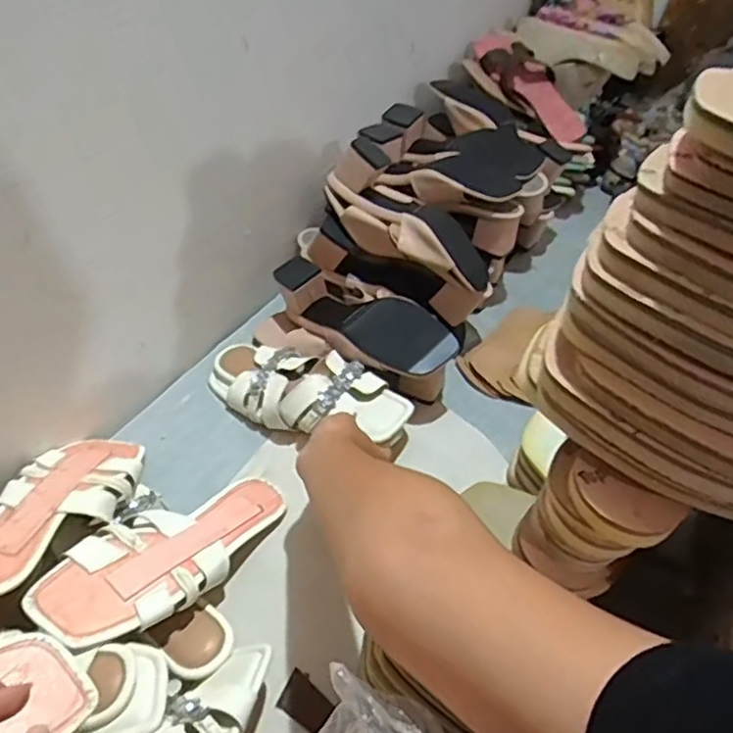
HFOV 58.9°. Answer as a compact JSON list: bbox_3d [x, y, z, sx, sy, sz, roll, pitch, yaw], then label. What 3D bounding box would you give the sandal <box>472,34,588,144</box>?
[{"bbox_3d":[0.268,-0.471,1.084,0.101,0.048,0.253,-29,76,-29],"label":"sandal"}]

